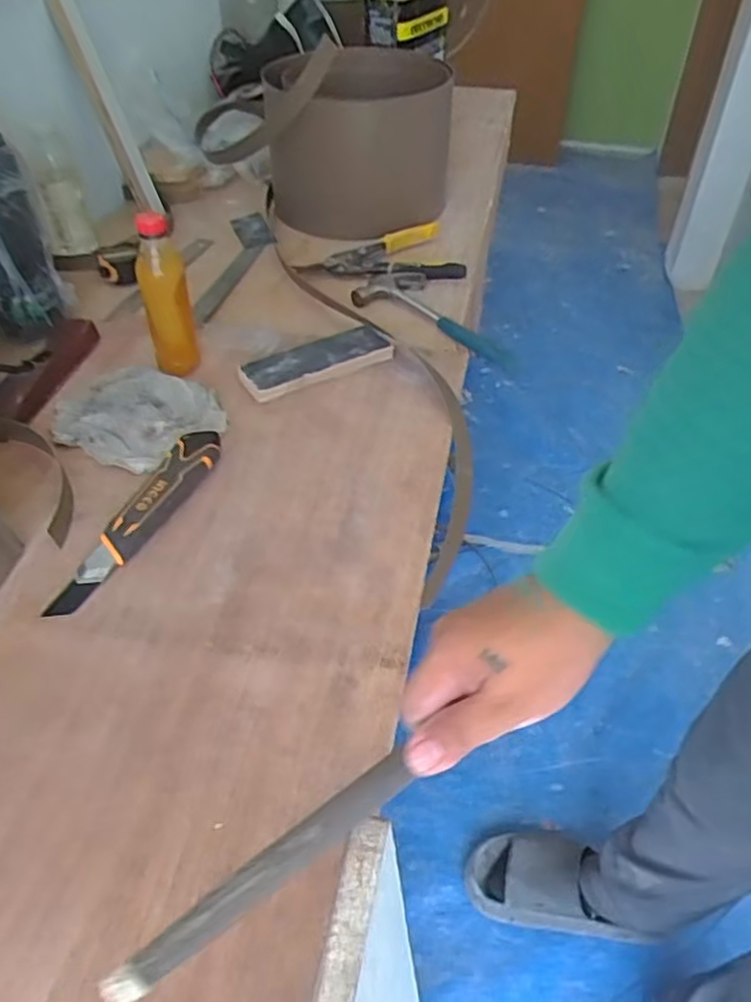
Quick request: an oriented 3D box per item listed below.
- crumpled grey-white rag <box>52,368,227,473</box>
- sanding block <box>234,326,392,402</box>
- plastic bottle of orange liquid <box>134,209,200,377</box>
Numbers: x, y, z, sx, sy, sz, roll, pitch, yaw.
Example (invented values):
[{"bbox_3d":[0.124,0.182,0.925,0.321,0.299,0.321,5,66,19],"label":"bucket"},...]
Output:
[{"bbox_3d":[-0.262,-0.098,0.771,0.175,0.022,0.135,24,49,23],"label":"crumpled grey-white rag"},{"bbox_3d":[-0.069,-0.163,0.842,0.177,0.024,0.060,-25,50,-23],"label":"sanding block"},{"bbox_3d":[-0.230,-0.222,0.787,0.054,0.178,0.042,-13,46,-13],"label":"plastic bottle of orange liquid"}]

